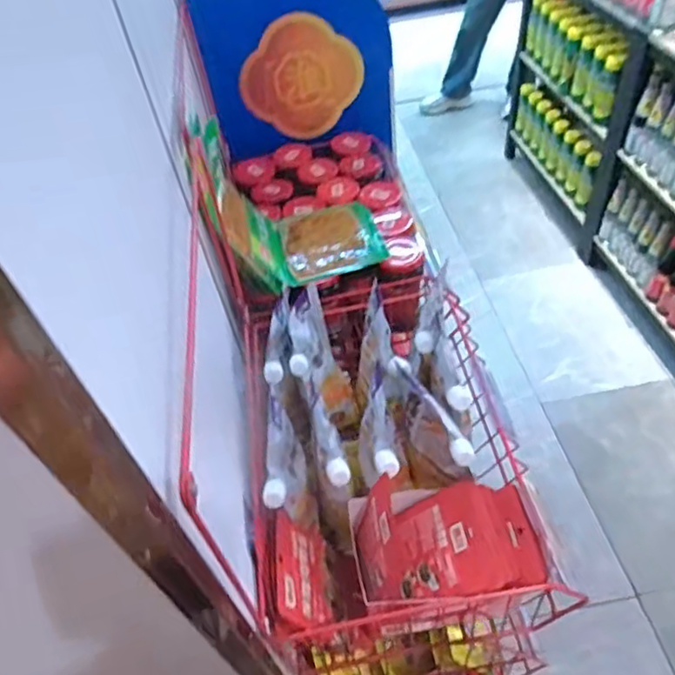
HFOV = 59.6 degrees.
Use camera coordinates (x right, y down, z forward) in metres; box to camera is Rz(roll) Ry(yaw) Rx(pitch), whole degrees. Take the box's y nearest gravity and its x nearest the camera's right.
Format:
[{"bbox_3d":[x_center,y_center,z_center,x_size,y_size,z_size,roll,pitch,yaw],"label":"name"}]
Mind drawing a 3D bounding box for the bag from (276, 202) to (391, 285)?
[{"bbox_3d":[-0.013,-0.137,0.812,0.138,0.014,0.136,-13,48,-5],"label":"bag"}]

